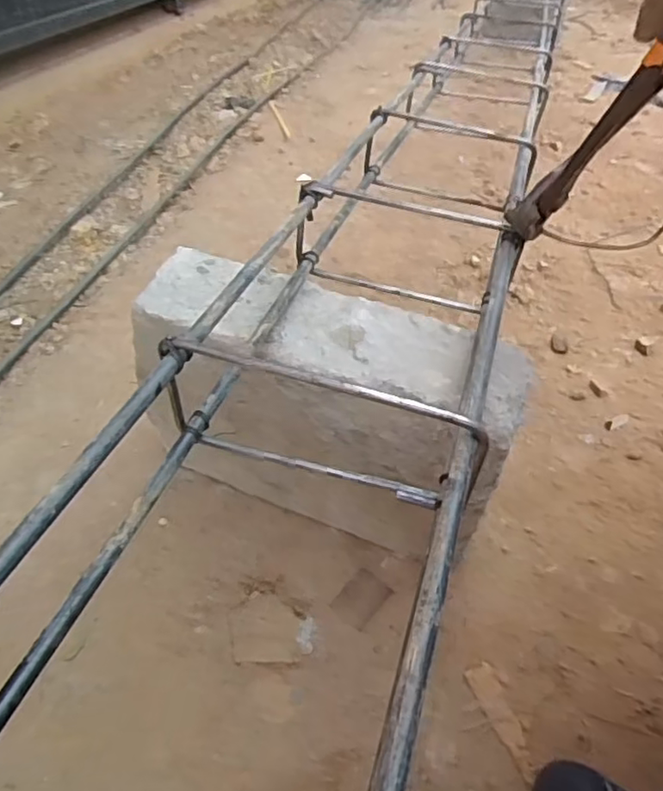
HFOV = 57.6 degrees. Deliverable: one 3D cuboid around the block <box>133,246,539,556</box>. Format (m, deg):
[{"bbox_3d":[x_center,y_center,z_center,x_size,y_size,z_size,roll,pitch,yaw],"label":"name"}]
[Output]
[{"bbox_3d":[-0.005,0.015,0.445,0.261,0.177,0.086,16,43,16],"label":"block"}]

